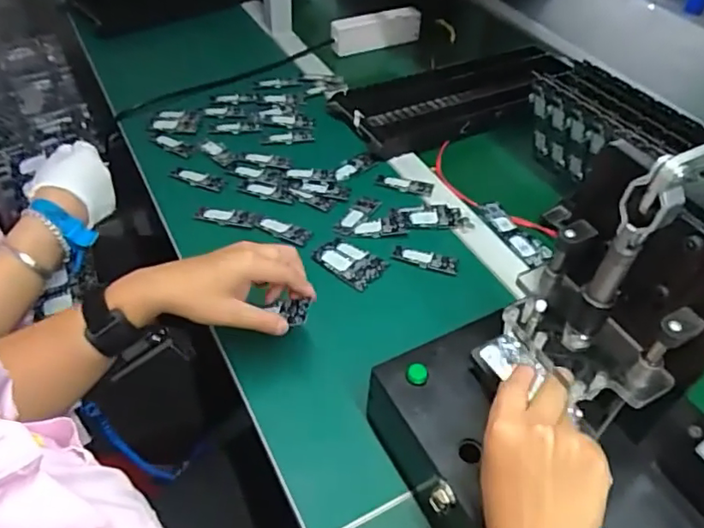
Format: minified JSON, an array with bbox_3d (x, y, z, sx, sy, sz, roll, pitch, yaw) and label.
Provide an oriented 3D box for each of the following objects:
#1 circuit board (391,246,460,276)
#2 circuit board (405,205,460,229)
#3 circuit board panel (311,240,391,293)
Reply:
[{"bbox_3d":[0.080,-0.005,0.626,0.071,0.004,0.024,13,48,10],"label":"circuit board"},{"bbox_3d":[0.095,-0.057,0.676,0.065,0.006,0.036,-2,47,-5],"label":"circuit board"},{"bbox_3d":[-0.002,-0.003,0.622,0.071,0.007,0.049,31,53,24],"label":"circuit board panel"}]

